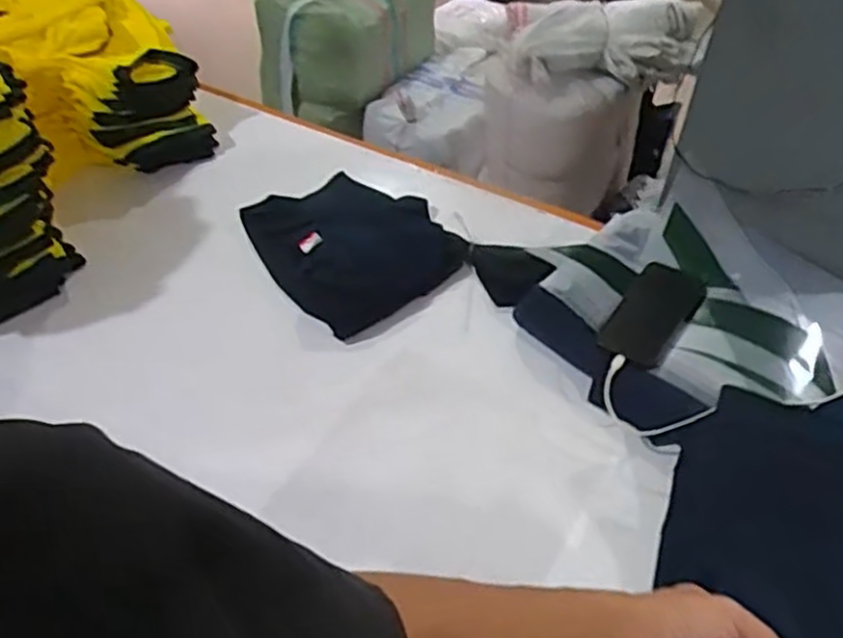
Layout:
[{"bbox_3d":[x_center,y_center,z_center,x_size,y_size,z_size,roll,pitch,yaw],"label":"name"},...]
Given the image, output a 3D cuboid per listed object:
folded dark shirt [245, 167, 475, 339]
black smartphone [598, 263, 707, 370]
[{"bbox_3d":[-0.101,-0.123,1.111,0.255,0.024,0.287,-24,52,-22],"label":"folded dark shirt"},{"bbox_3d":[0.295,-0.007,0.954,0.085,0.015,0.180,28,53,23],"label":"black smartphone"}]

